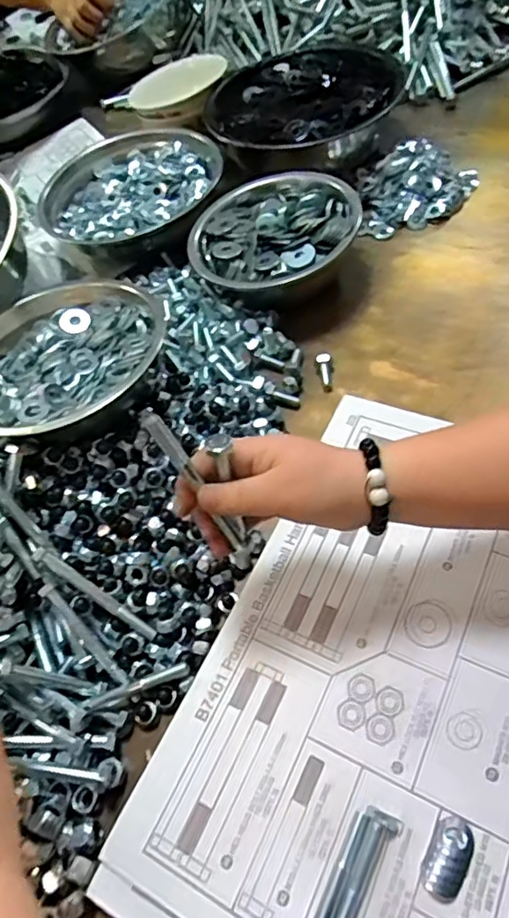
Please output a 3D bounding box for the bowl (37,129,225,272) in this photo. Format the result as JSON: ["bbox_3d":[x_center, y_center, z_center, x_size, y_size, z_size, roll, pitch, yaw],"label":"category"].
[{"bbox_3d":[-0.153,-0.317,0.709,0.189,0.066,0.207,25,64,26],"label":"bowl"}]

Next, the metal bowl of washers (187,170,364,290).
[{"bbox_3d":[0.018,-0.230,0.607,0.168,0.061,0.166,-6,55,8],"label":"metal bowl of washers"}]

